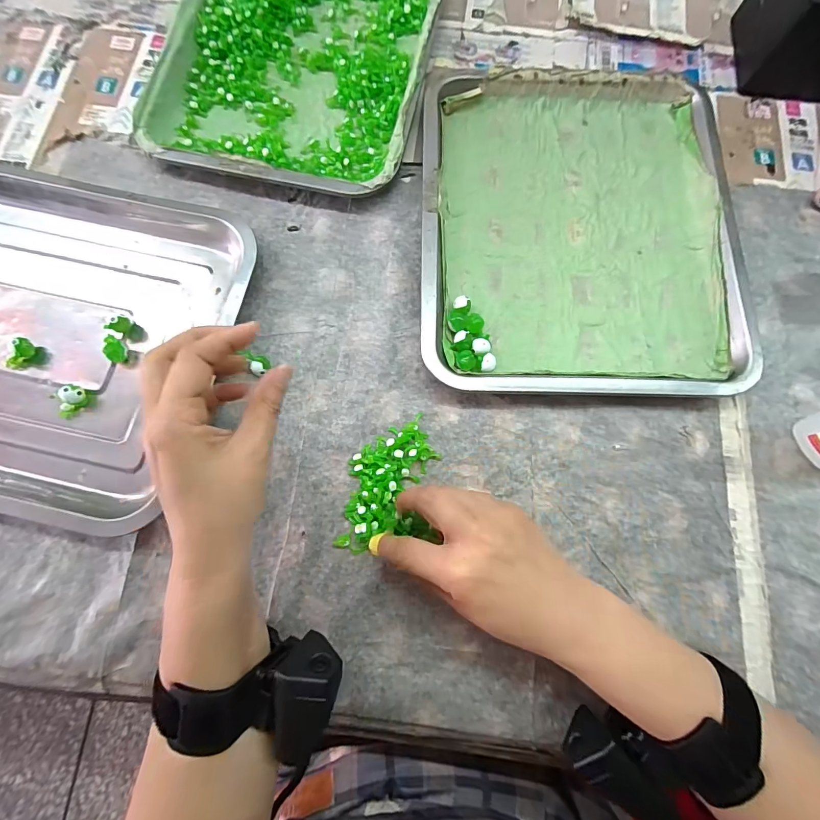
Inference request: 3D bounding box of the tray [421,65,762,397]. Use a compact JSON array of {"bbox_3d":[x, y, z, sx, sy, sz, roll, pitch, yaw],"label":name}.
[{"bbox_3d":[0.141,-0.159,0.332,0.257,0.021,0.302,1,77,0],"label":"tray"}]

